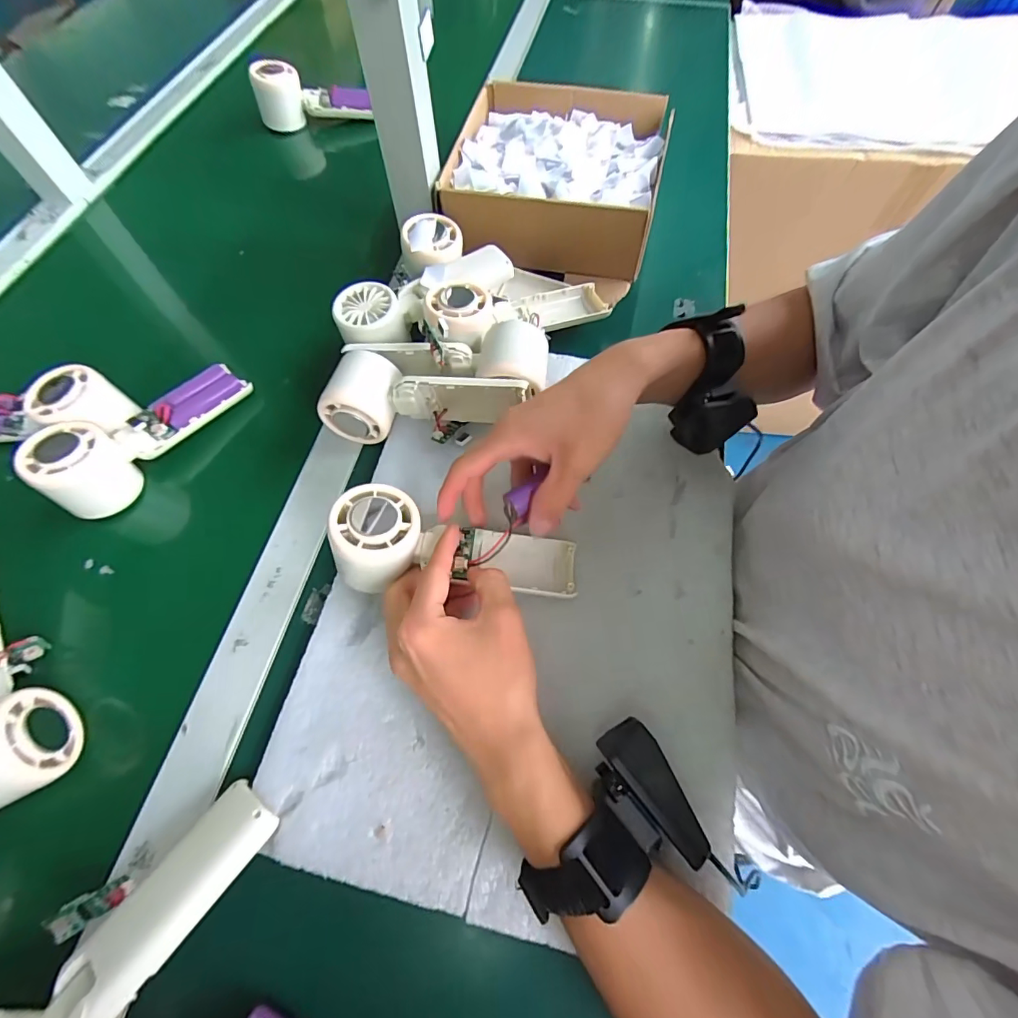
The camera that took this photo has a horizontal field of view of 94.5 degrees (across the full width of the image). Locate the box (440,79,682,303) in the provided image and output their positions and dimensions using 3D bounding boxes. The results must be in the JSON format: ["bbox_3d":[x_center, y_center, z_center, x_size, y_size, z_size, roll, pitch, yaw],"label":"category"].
[{"bbox_3d":[0.051,-0.343,0.495,0.205,0.067,0.242,10,65,7],"label":"box"}]

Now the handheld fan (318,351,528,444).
[{"bbox_3d":[-0.066,-0.080,0.372,0.158,0.056,0.058,13,66,8],"label":"handheld fan"}]

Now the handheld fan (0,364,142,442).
[{"bbox_3d":[-0.400,-0.083,0.388,0.155,0.049,0.058,4,65,4],"label":"handheld fan"}]

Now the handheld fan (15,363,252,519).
[{"bbox_3d":[-0.297,-0.070,0.380,0.046,0.053,0.159,31,69,16],"label":"handheld fan"}]

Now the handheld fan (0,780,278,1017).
[{"bbox_3d":[-0.195,0.218,0.232,0.072,0.047,0.161,31,54,15],"label":"handheld fan"}]

